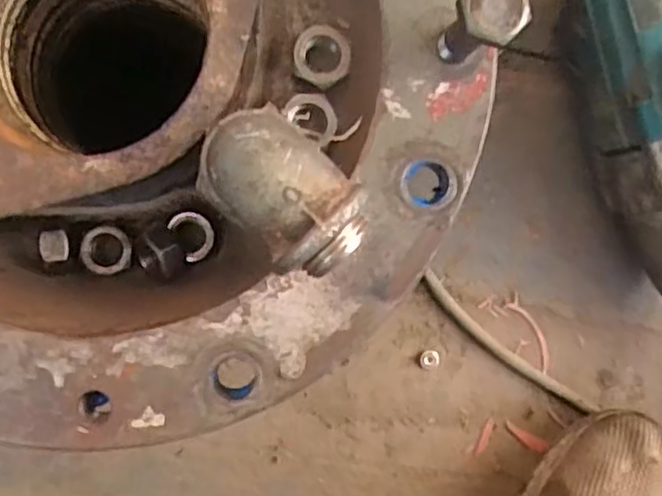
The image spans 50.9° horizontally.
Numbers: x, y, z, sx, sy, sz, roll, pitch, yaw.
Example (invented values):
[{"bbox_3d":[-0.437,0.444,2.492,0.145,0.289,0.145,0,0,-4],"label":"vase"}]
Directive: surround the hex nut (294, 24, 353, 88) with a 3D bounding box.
[{"bbox_3d":[-0.002,-0.062,0.226,0.019,0.009,0.019,-23,93,-3],"label":"hex nut"}]

